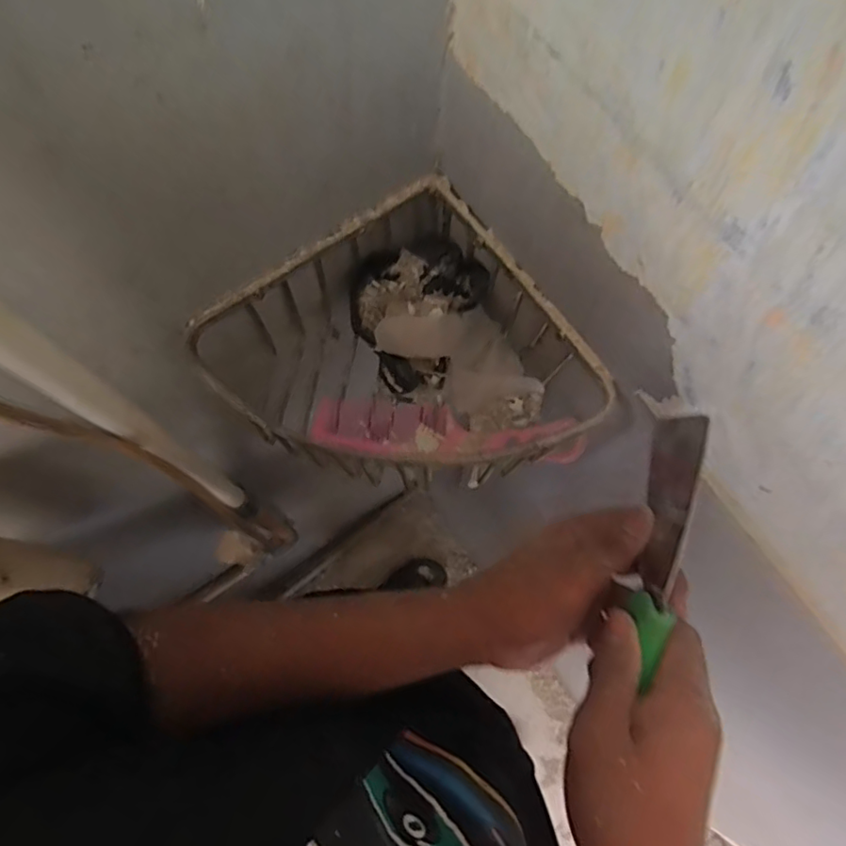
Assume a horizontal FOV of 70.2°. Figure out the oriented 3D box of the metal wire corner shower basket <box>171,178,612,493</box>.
[{"bbox_3d":[-0.014,-0.029,0.415,0.199,0.100,0.204,-36,78,-11],"label":"metal wire corner shower basket"}]

